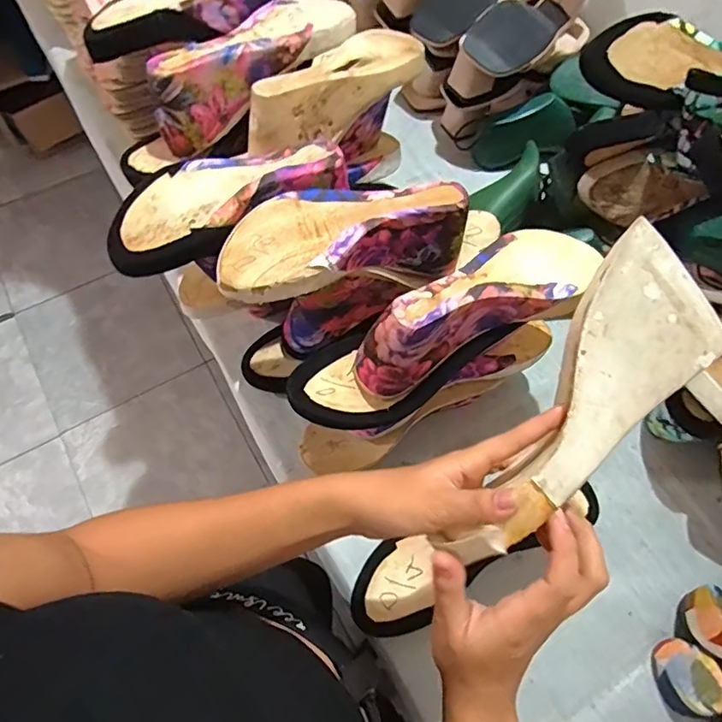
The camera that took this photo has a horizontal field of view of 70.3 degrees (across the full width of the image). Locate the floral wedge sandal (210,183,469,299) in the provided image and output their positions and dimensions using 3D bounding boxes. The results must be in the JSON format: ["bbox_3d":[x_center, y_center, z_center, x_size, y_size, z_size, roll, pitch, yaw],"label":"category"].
[{"bbox_3d":[-0.012,-0.104,0.431,0.219,0.071,0.082,-14,66,-23],"label":"floral wedge sandal"}]

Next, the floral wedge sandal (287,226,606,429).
[{"bbox_3d":[0.069,-0.031,0.426,0.288,0.094,0.081,-31,70,5],"label":"floral wedge sandal"}]

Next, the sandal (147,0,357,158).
[{"bbox_3d":[-0.104,-0.304,0.538,0.235,0.080,0.082,-36,72,-17],"label":"sandal"}]

